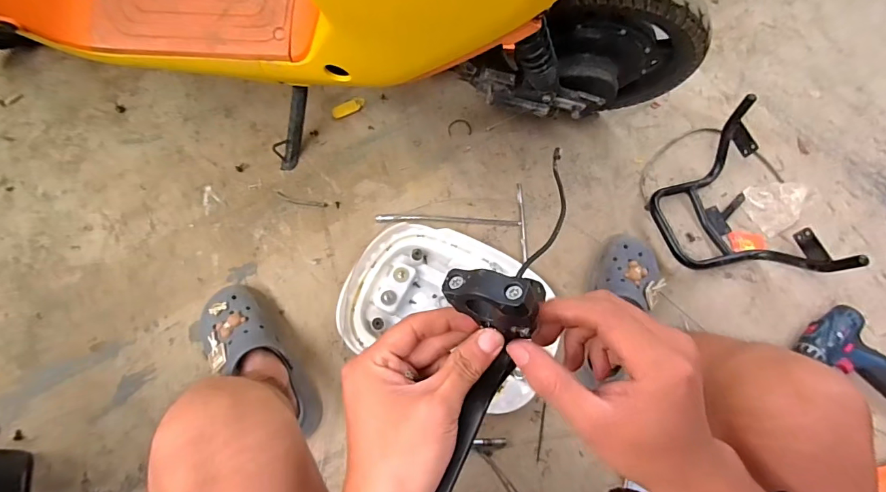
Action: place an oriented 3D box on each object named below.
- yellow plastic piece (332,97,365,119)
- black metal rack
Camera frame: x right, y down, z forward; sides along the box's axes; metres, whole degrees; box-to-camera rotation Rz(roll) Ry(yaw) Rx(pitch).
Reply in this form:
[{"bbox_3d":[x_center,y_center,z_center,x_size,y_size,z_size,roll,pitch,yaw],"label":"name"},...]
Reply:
[{"bbox_3d":[-0.199,-0.292,0.917,0.072,0.012,0.026,-30,73,-14],"label":"yellow plastic piece"},{"bbox_3d":[0.509,-0.083,0.793,0.215,0.139,0.353,-13,70,-8],"label":"black metal rack"}]

